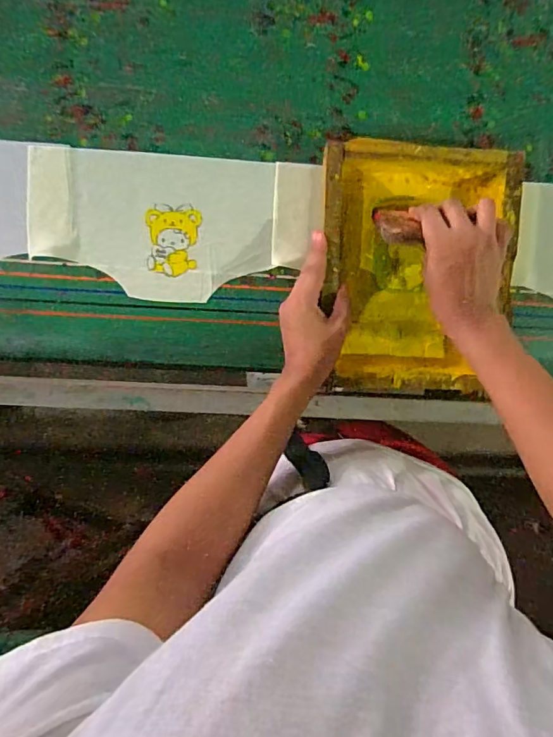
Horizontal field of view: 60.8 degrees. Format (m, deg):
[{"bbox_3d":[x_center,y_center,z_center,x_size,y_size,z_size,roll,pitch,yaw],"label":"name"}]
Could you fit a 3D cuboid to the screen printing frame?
[{"bbox_3d":[0.176,-0.119,0.601,0.240,0.053,0.302,2,98,-5],"label":"screen printing frame"}]

